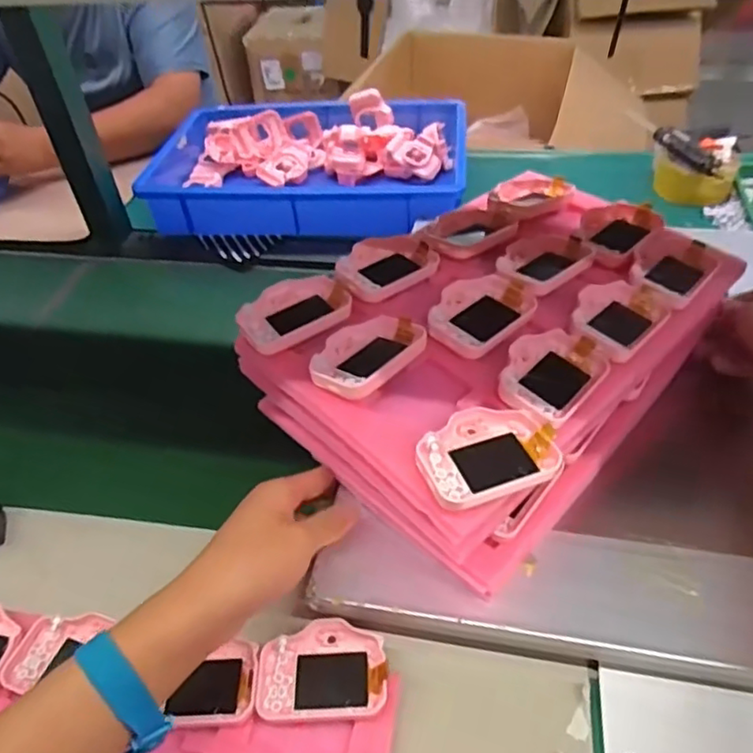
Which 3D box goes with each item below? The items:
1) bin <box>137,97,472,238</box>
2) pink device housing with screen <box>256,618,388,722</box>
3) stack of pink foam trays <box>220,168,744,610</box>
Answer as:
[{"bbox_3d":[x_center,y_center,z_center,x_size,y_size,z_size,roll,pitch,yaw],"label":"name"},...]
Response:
[{"bbox_3d":[-0.092,-0.311,0.913,0.432,0.074,0.296,3,44,7],"label":"bin"},{"bbox_3d":[-0.036,0.197,0.419,0.083,0.019,0.058,-5,45,0],"label":"pink device housing with screen"},{"bbox_3d":[0.097,-0.039,0.515,0.354,0.098,0.246,-37,53,-27],"label":"stack of pink foam trays"}]

